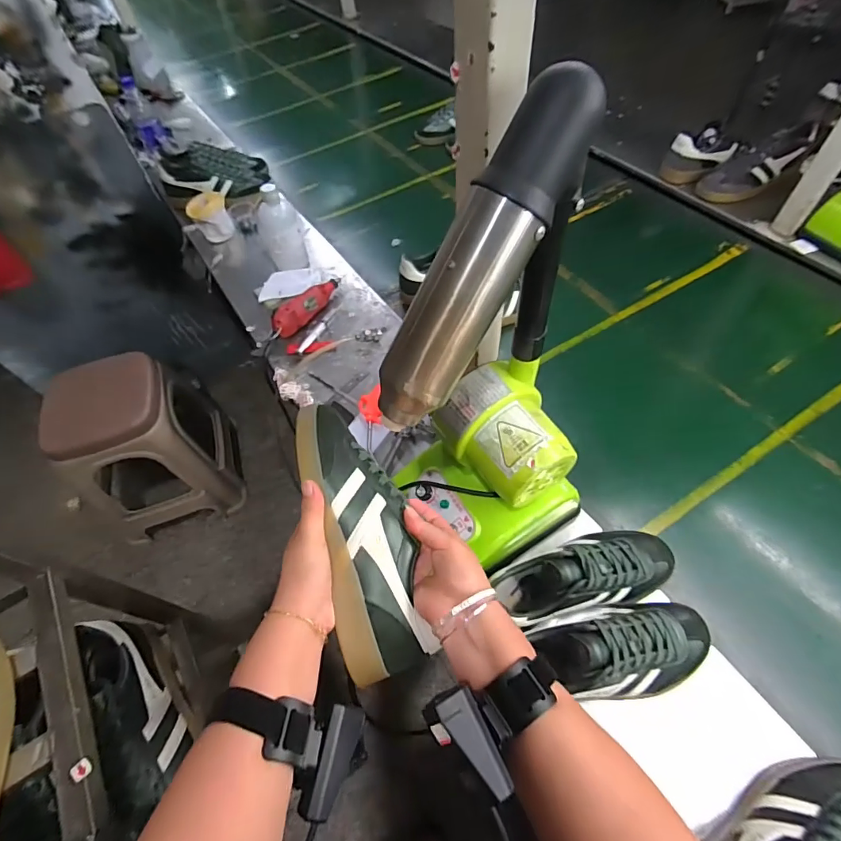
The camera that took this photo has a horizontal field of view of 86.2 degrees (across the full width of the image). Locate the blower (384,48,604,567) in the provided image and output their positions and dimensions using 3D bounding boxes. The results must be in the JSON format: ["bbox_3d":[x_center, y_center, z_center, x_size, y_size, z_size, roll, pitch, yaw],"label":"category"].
[{"bbox_3d":[0.072,-0.026,0.442,0.204,0.436,0.164,-39,63,-19],"label":"blower"}]

